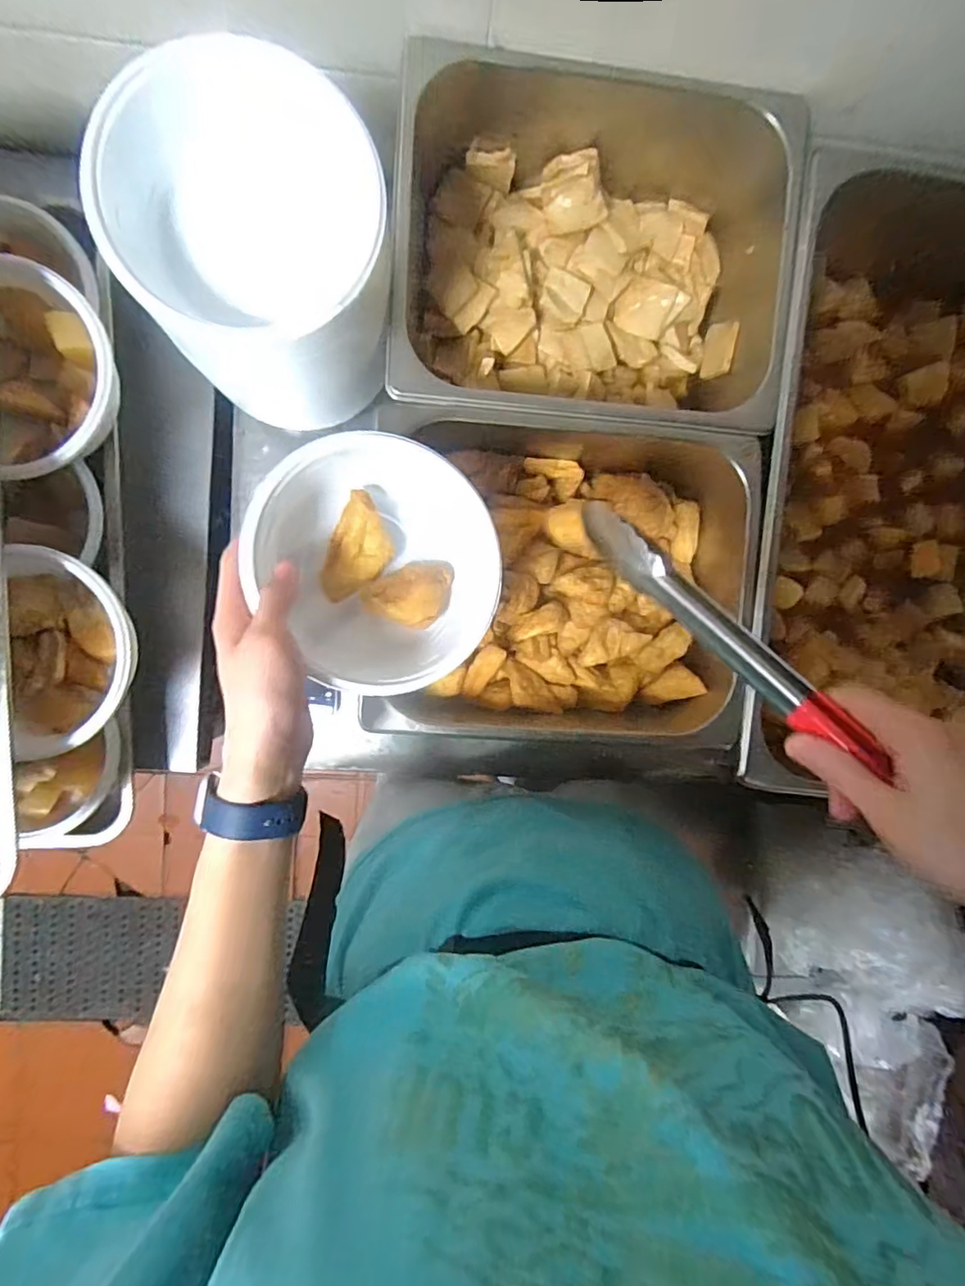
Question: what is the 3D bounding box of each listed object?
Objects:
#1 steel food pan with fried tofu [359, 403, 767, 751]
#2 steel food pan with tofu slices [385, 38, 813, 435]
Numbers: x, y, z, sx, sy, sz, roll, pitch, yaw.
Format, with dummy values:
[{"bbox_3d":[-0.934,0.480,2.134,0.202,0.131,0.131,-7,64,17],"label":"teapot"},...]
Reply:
[{"bbox_3d":[0.072,-0.060,0.527,0.313,0.105,0.278,6,93,-5],"label":"steel food pan with fried tofu"},{"bbox_3d":[0.090,-0.325,0.518,0.320,0.127,0.287,6,93,-5],"label":"steel food pan with tofu slices"}]

